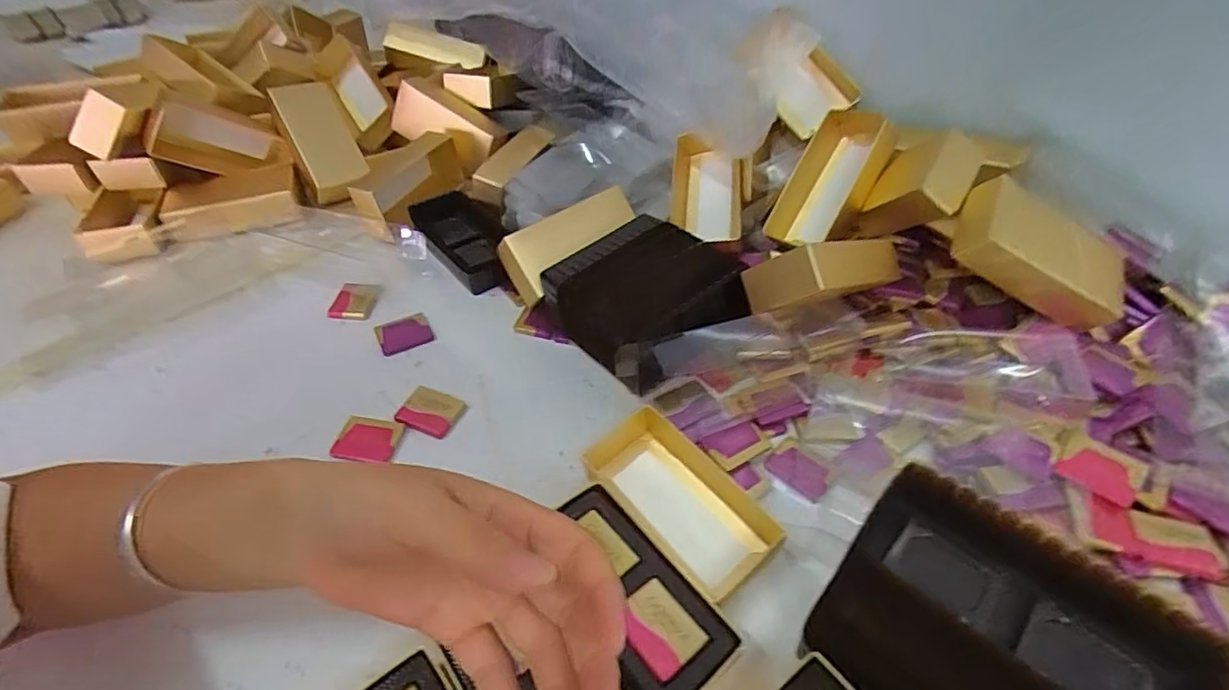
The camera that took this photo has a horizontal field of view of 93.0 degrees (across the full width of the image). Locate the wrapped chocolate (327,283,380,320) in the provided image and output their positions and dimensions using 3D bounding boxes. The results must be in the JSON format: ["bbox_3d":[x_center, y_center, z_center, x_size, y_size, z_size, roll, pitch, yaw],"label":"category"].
[{"bbox_3d":[-0.218,-0.036,0.491,0.034,0.010,0.037,4,45,3],"label":"wrapped chocolate"}]

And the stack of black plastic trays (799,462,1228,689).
[{"bbox_3d":[0.150,0.132,0.243,0.120,0.122,0.069,32,53,28],"label":"stack of black plastic trays"}]

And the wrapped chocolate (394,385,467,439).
[{"bbox_3d":[-0.129,0.047,0.408,0.041,0.009,0.032,18,48,17],"label":"wrapped chocolate"}]

